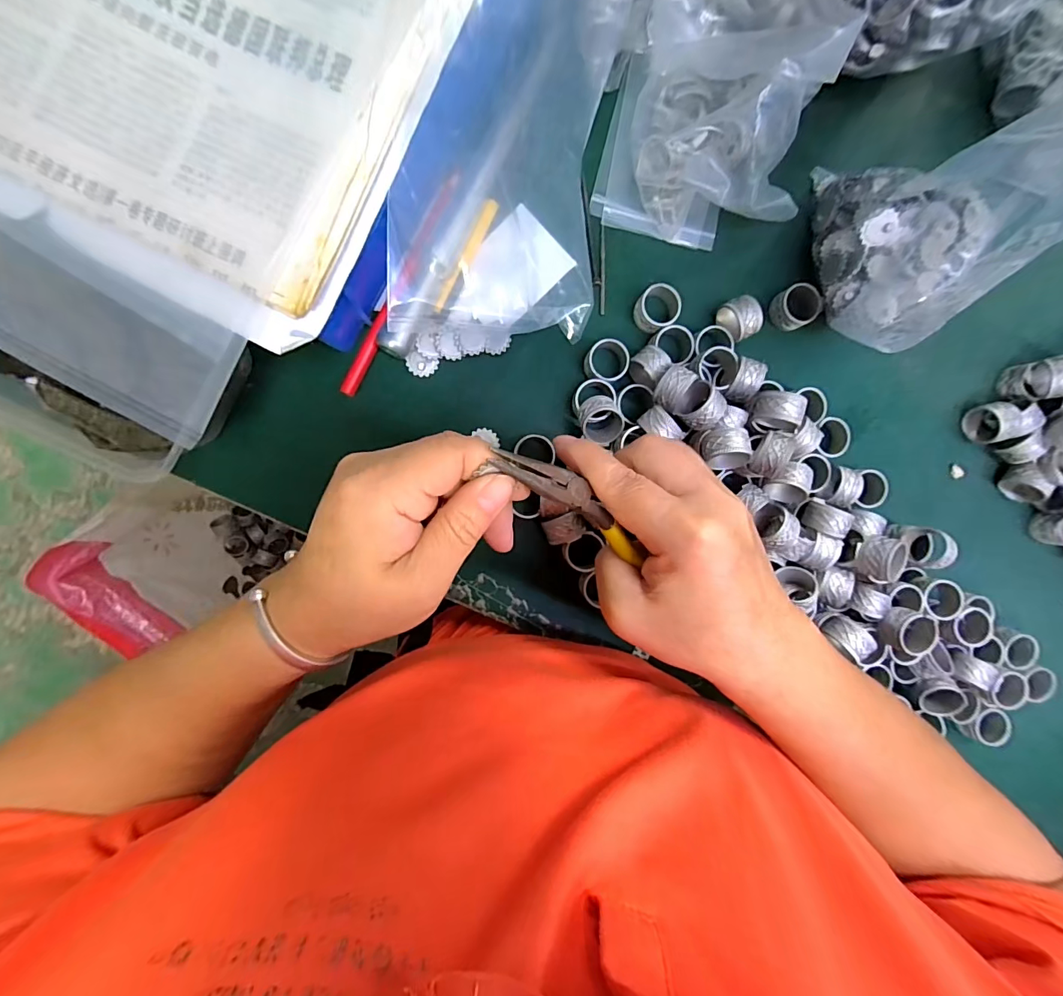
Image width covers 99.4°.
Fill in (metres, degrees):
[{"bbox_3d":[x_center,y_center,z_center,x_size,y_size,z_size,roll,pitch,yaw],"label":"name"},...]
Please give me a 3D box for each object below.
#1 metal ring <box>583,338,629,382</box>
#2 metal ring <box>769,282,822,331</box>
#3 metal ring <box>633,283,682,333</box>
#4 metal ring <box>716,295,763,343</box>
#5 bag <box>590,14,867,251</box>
[{"bbox_3d":[0.050,-0.092,0.304,0.029,0.020,0.029,0,93,-4],"label":"metal ring"},{"bbox_3d":[0.185,-0.134,0.315,0.029,0.014,0.027,0,93,-4],"label":"metal ring"},{"bbox_3d":[0.085,-0.128,0.306,0.028,0.016,0.027,0,93,-4],"label":"metal ring"},{"bbox_3d":[0.141,-0.121,0.305,0.017,0.021,0.027,-24,94,-3],"label":"metal ring"},{"bbox_3d":[0.119,-0.230,0.272,0.129,0.082,0.120,16,91,-5],"label":"bag"}]

